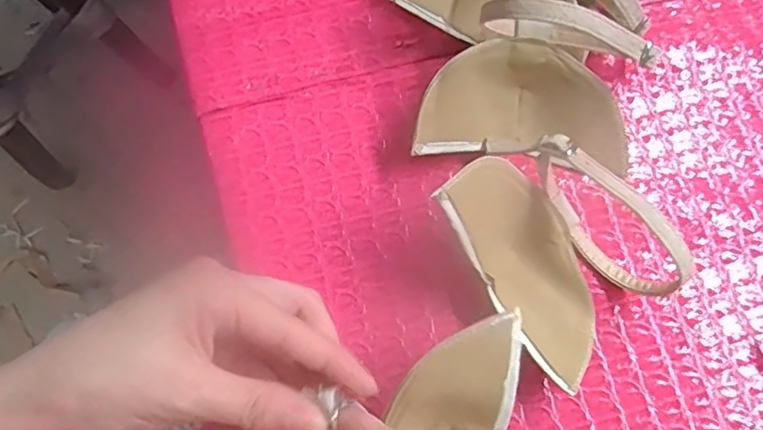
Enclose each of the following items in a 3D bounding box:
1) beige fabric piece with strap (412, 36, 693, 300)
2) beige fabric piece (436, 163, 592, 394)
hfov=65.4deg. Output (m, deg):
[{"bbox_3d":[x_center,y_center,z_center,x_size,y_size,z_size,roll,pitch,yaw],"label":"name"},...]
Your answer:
[{"bbox_3d":[0.104,-0.034,0.323,0.161,0.045,0.091,31,73,8],"label":"beige fabric piece with strap"},{"bbox_3d":[0.078,0.024,0.292,0.065,0.065,0.109,-37,77,-13],"label":"beige fabric piece"}]

